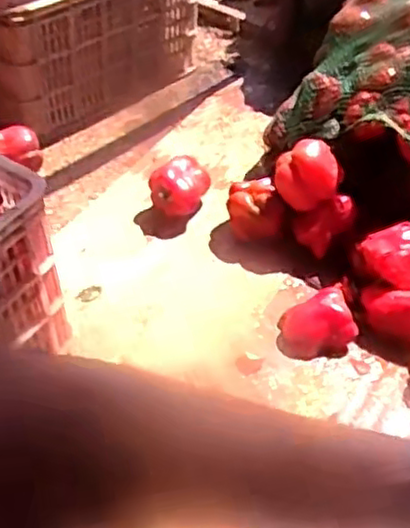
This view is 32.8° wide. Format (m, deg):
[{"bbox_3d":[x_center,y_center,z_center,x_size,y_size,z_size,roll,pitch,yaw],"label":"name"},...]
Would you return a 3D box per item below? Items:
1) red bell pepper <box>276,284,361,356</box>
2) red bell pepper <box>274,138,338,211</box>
[{"bbox_3d":[0.174,0.093,1.070,0.103,0.071,0.107,-12,47,-16],"label":"red bell pepper"},{"bbox_3d":[0.171,-0.148,1.170,0.108,0.103,0.078,11,45,6],"label":"red bell pepper"}]

